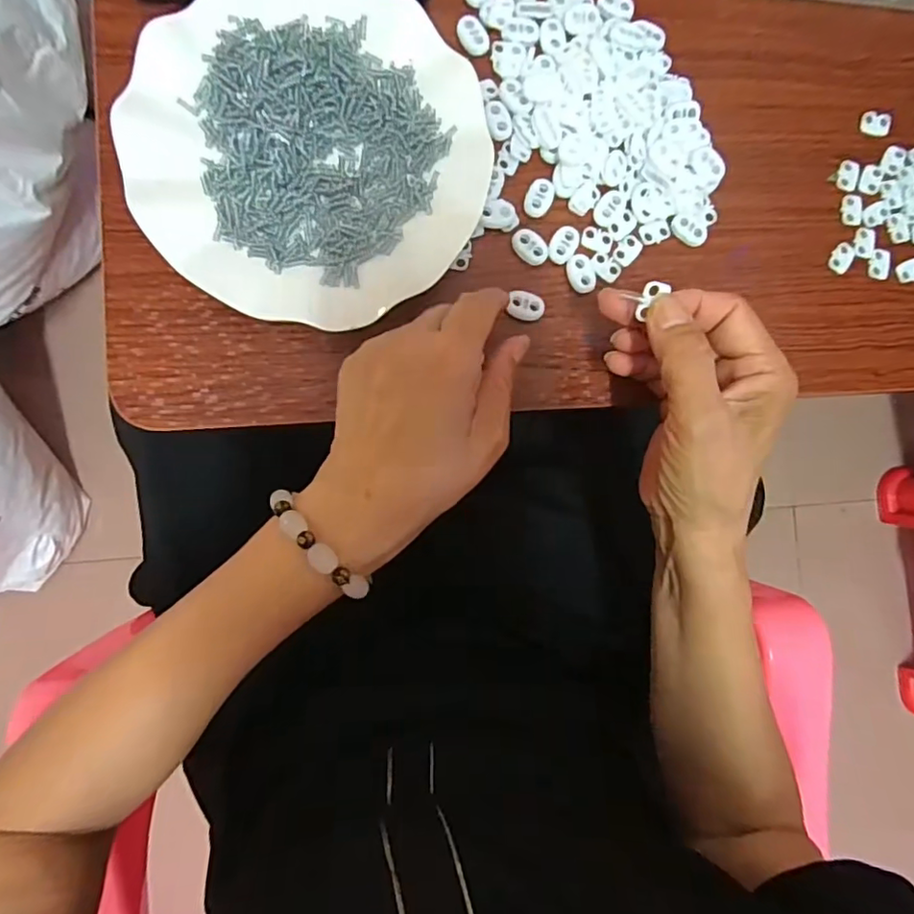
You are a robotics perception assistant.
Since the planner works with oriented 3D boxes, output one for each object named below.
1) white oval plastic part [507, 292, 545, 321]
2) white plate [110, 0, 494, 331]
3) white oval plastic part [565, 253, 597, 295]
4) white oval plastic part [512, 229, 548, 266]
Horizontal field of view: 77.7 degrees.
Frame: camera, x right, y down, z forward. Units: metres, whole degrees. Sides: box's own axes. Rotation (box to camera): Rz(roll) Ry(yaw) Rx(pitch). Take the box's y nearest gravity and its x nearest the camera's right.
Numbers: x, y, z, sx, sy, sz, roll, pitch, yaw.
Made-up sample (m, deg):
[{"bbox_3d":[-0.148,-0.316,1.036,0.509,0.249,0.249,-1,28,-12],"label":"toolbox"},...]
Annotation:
[{"bbox_3d":[0.040,-0.086,0.324,0.021,0.004,0.015,15,84,-6],"label":"white oval plastic part"},{"bbox_3d":[-0.075,-0.164,0.302,0.177,0.018,0.179,0,88,-7],"label":"white plate"},{"bbox_3d":[0.073,-0.106,0.329,0.016,0.004,0.022,-21,90,-7],"label":"white oval plastic part"},{"bbox_3d":[0.042,-0.121,0.326,0.023,0.005,0.015,43,84,-4],"label":"white oval plastic part"}]

